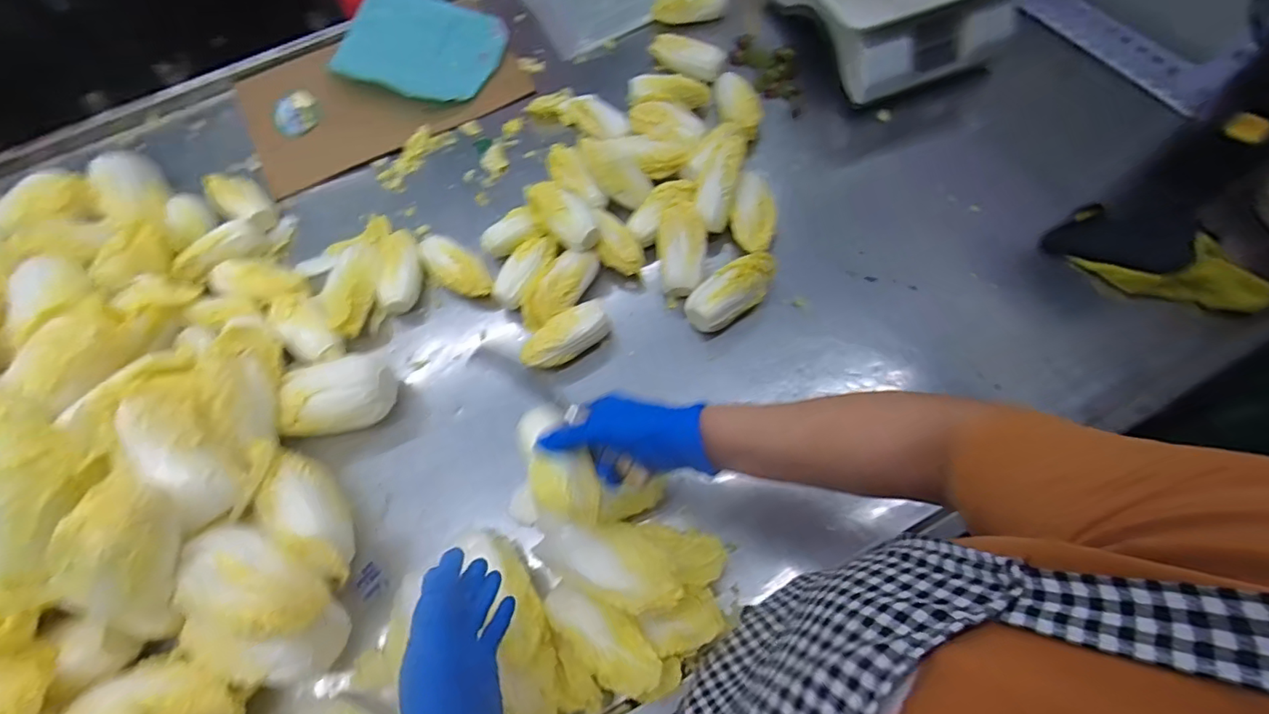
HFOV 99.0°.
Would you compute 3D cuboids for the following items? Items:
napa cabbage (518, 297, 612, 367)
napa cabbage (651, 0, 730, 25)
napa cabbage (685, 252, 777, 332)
[{"bbox_3d":[-0.078,-0.024,0.641,0.102,0.042,0.054,-20,66,-6],"label":"napa cabbage"},{"bbox_3d":[0.086,-0.556,0.853,0.118,0.050,0.047,-4,65,1],"label":"napa cabbage"},{"bbox_3d":[0.116,-0.079,0.641,0.117,0.058,0.059,-41,70,-14],"label":"napa cabbage"}]

